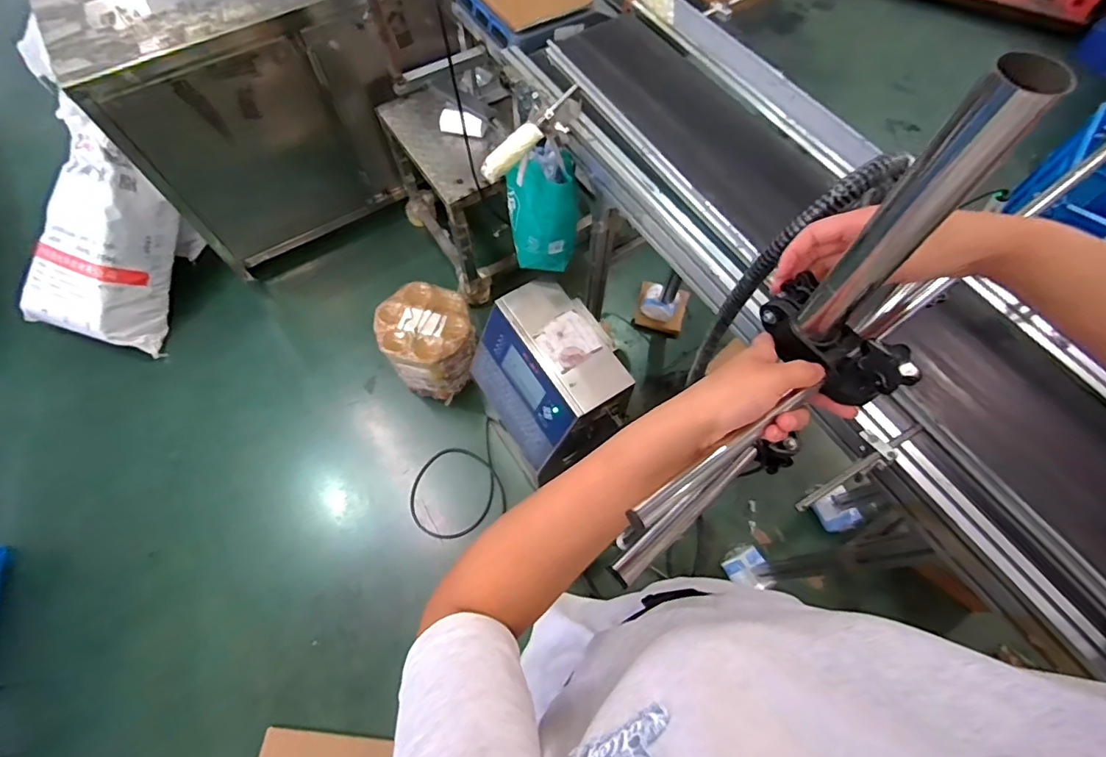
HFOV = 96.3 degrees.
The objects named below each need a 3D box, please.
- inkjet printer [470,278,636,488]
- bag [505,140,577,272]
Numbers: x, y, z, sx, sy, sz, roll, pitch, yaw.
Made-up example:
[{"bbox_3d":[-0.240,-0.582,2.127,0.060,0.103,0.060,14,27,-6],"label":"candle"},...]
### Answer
[{"bbox_3d":[-0.011,-0.007,1.287,0.298,0.251,0.404,-30,68,-13],"label":"inkjet printer"},{"bbox_3d":[-0.021,-0.401,1.169,0.158,0.219,0.185,-6,65,-3],"label":"bag"}]

